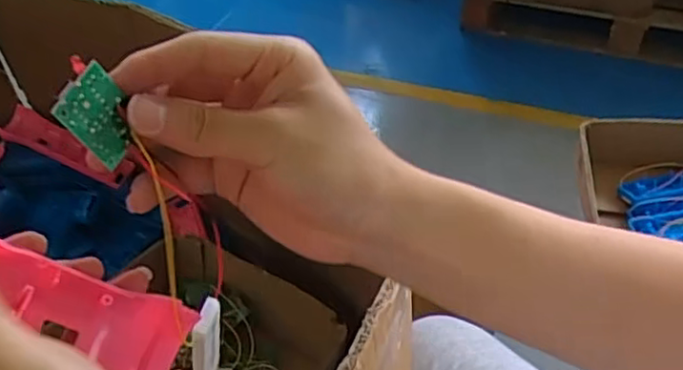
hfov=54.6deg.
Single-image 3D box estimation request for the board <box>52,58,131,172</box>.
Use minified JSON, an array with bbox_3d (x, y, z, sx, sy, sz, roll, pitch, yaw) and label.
[{"bbox_3d":[-0.091,-0.026,0.252,0.004,0.035,0.024,14,59,35],"label":"board"}]

